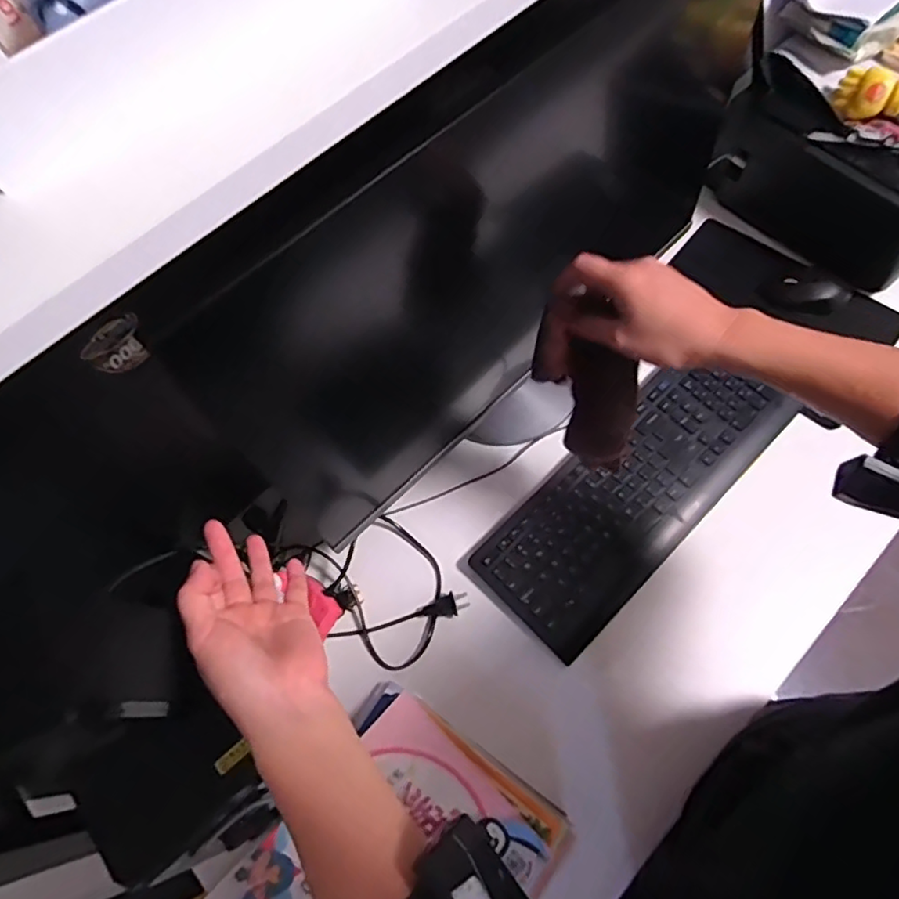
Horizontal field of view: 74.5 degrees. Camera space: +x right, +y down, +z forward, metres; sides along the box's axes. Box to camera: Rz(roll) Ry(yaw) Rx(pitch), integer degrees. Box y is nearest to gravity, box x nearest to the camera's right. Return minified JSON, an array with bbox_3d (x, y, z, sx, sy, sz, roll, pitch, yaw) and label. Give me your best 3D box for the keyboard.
[{"bbox_3d":[0.208,0.042,0.666,0.379,0.029,0.149,-43,75,-14],"label":"keyboard"}]

